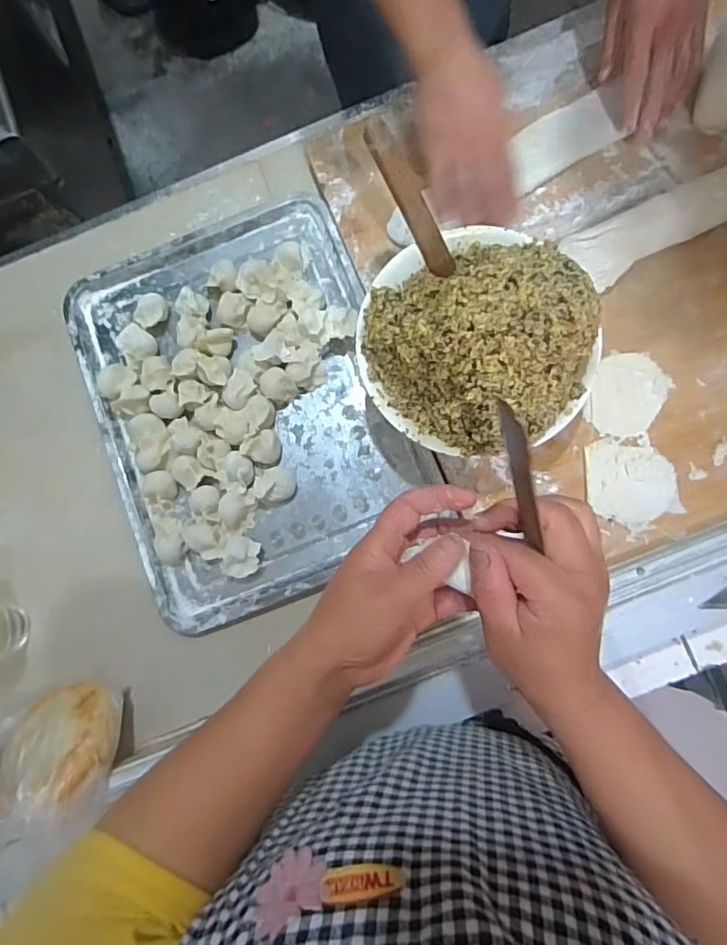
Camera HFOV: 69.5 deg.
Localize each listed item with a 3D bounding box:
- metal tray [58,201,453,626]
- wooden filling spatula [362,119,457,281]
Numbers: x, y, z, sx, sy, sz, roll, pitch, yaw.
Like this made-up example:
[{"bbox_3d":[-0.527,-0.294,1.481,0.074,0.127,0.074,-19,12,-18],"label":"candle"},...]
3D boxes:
[{"bbox_3d":[-0.130,-0.075,0.592,0.328,0.045,0.435,-21,82,1],"label":"metal tray"},{"bbox_3d":[0.045,-0.251,0.489,0.024,0.010,0.148,-34,120,4],"label":"wooden filling spatula"}]

